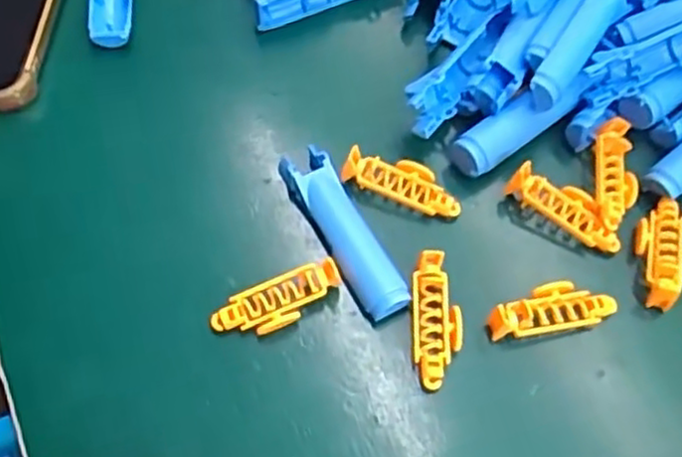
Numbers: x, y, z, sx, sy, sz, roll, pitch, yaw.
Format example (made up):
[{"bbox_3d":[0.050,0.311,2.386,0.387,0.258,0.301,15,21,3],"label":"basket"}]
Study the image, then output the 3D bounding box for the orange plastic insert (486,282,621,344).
[{"bbox_3d":[0.078,0.030,0.268,0.049,0.013,0.017,-11,63,-10],"label":"orange plastic insert"}]

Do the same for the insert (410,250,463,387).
[{"bbox_3d":[0.035,0.033,0.264,0.018,0.014,0.047,1,61,-3],"label":"insert"}]

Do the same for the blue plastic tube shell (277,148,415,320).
[{"bbox_3d":[0.001,0.001,0.279,0.019,0.012,0.074,-24,65,-16],"label":"blue plastic tube shell"}]

